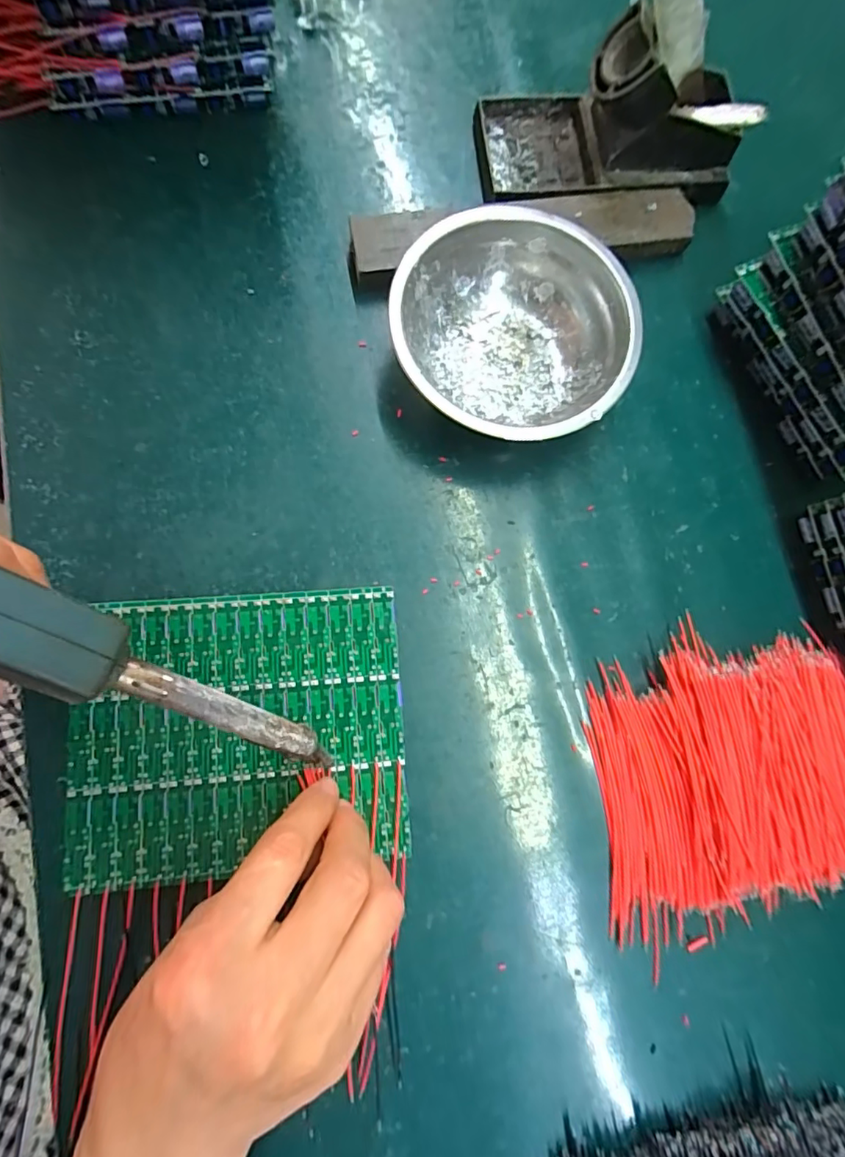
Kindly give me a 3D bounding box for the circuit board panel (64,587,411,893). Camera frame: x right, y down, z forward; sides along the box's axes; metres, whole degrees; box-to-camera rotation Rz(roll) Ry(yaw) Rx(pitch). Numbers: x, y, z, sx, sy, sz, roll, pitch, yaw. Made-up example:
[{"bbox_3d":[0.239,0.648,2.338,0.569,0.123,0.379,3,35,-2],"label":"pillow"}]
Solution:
[{"bbox_3d":[-0.084,0.069,0.251,0.148,0.004,0.123,-3,79,-7],"label":"circuit board panel"}]

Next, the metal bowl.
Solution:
[{"bbox_3d":[0.050,-0.132,0.289,0.128,0.042,0.125,1,80,-4],"label":"metal bowl"}]

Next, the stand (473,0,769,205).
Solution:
[{"bbox_3d":[0.112,-0.268,0.301,0.155,0.082,0.075,1,80,-4],"label":"stand"}]

